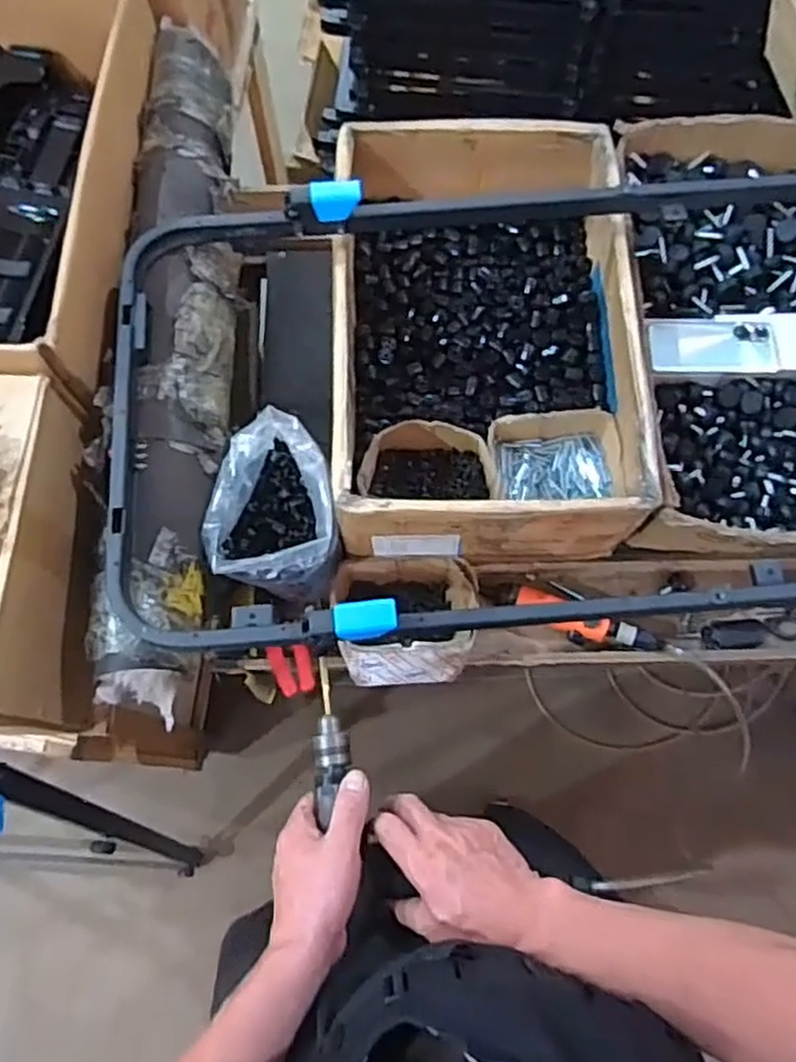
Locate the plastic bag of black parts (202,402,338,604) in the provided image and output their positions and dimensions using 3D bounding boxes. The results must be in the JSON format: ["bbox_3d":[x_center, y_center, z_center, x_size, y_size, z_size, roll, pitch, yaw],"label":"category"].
[{"bbox_3d":[-0.144,-0.022,0.853,0.141,0.137,0.187,-8,71,-2],"label":"plastic bag of black parts"}]

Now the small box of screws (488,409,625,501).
[{"bbox_3d":[0.190,-0.084,0.916,0.156,0.072,0.127,-1,71,0],"label":"small box of screws"}]

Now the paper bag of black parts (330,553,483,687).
[{"bbox_3d":[0.008,0.111,0.889,0.170,0.093,0.153,3,71,2],"label":"paper bag of black parts"}]

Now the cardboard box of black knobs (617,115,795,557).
[{"bbox_3d":[0.462,-0.260,0.928,0.331,0.117,0.605,2,71,1],"label":"cardboard box of black knobs"}]

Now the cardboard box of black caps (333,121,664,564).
[{"bbox_3d":[0.103,-0.240,0.910,0.341,0.161,0.527,-1,71,0],"label":"cardboard box of black caps"}]

